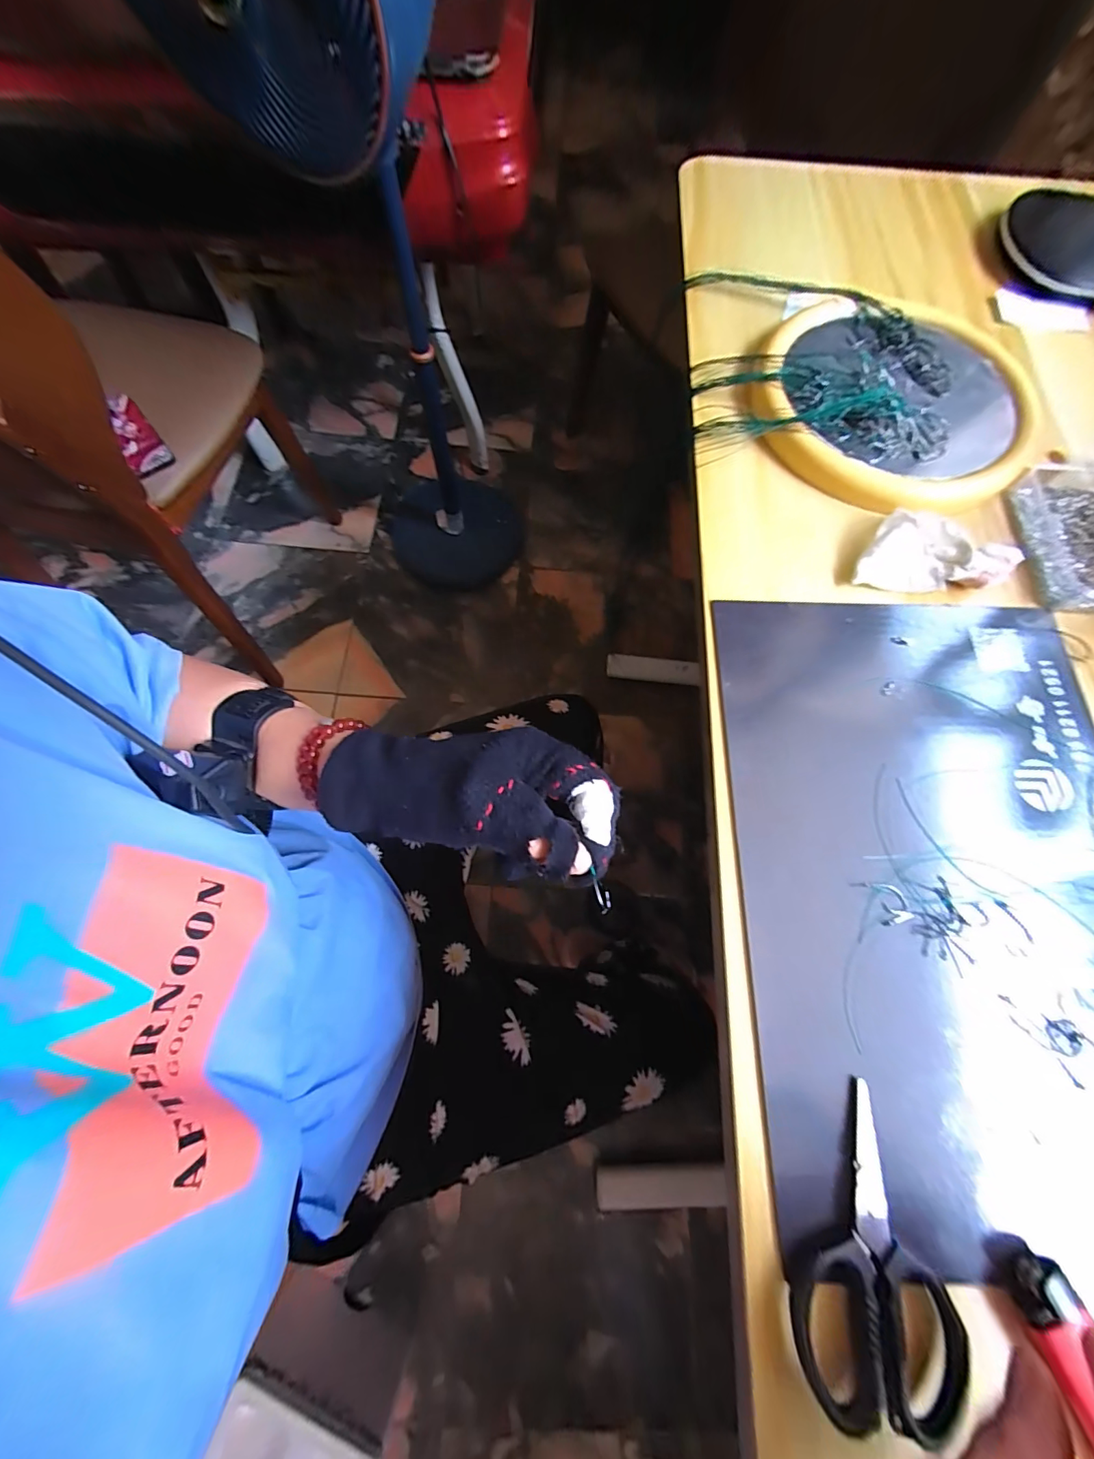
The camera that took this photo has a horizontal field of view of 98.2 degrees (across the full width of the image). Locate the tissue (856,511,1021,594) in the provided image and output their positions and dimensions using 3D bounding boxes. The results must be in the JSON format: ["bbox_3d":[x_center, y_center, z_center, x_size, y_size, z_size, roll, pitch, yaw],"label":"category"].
[{"bbox_3d":[0.224,-0.103,0.277,0.085,0.020,0.040,3,72,1],"label":"tissue"}]

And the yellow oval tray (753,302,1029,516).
[{"bbox_3d":[0.229,-0.223,0.312,0.168,0.030,0.169,30,74,9],"label":"yellow oval tray"}]

